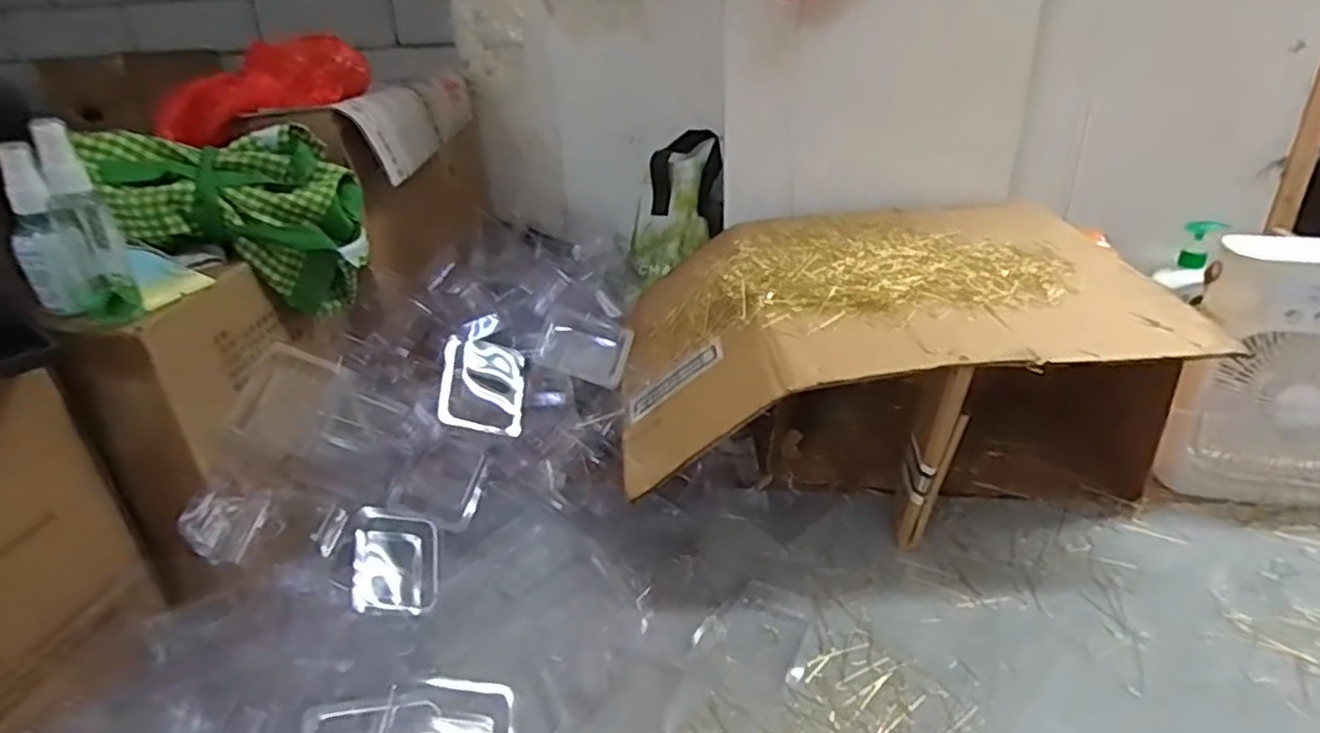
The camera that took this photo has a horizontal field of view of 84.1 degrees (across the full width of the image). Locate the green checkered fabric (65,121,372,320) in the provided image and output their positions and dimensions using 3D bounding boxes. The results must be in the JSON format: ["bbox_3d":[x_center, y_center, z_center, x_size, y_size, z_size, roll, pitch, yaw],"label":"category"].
[{"bbox_3d":[-0.374,-0.126,0.660,0.193,0.160,0.092,-17,31,-25],"label":"green checkered fabric"}]

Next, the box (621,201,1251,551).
[{"bbox_3d":[0.211,-0.003,0.753,0.480,0.219,0.349,-2,27,1],"label":"box"}]

